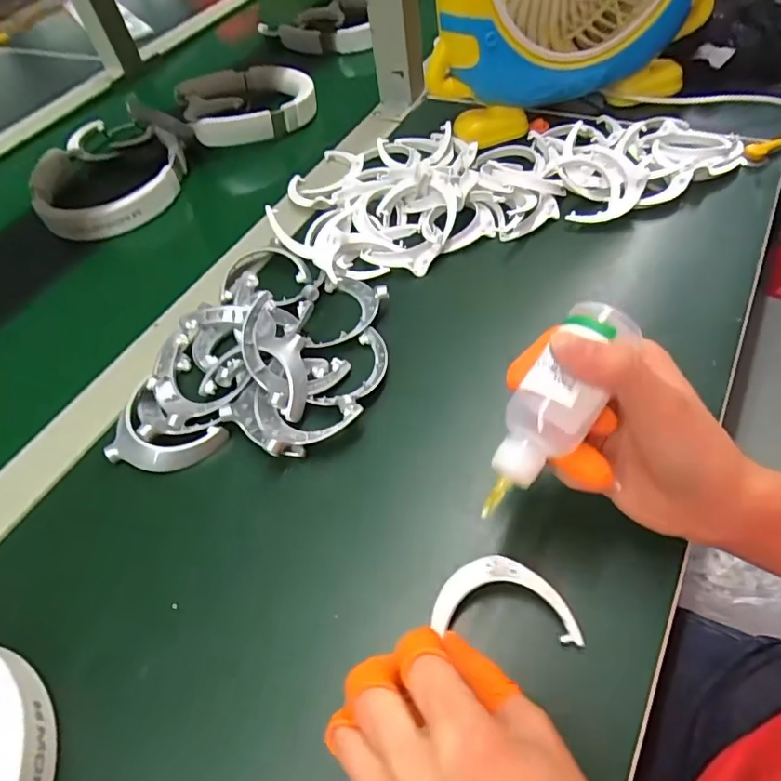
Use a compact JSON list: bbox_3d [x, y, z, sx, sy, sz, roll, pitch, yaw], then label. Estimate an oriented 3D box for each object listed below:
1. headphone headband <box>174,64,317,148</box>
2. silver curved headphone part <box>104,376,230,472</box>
[{"bbox_3d":[-0.159,-0.321,0.607,0.136,0.034,0.144,-4,52,6],"label":"headphone headband"},{"bbox_3d":[-0.147,0.028,0.344,0.070,0.018,0.053,26,61,25],"label":"silver curved headphone part"}]

